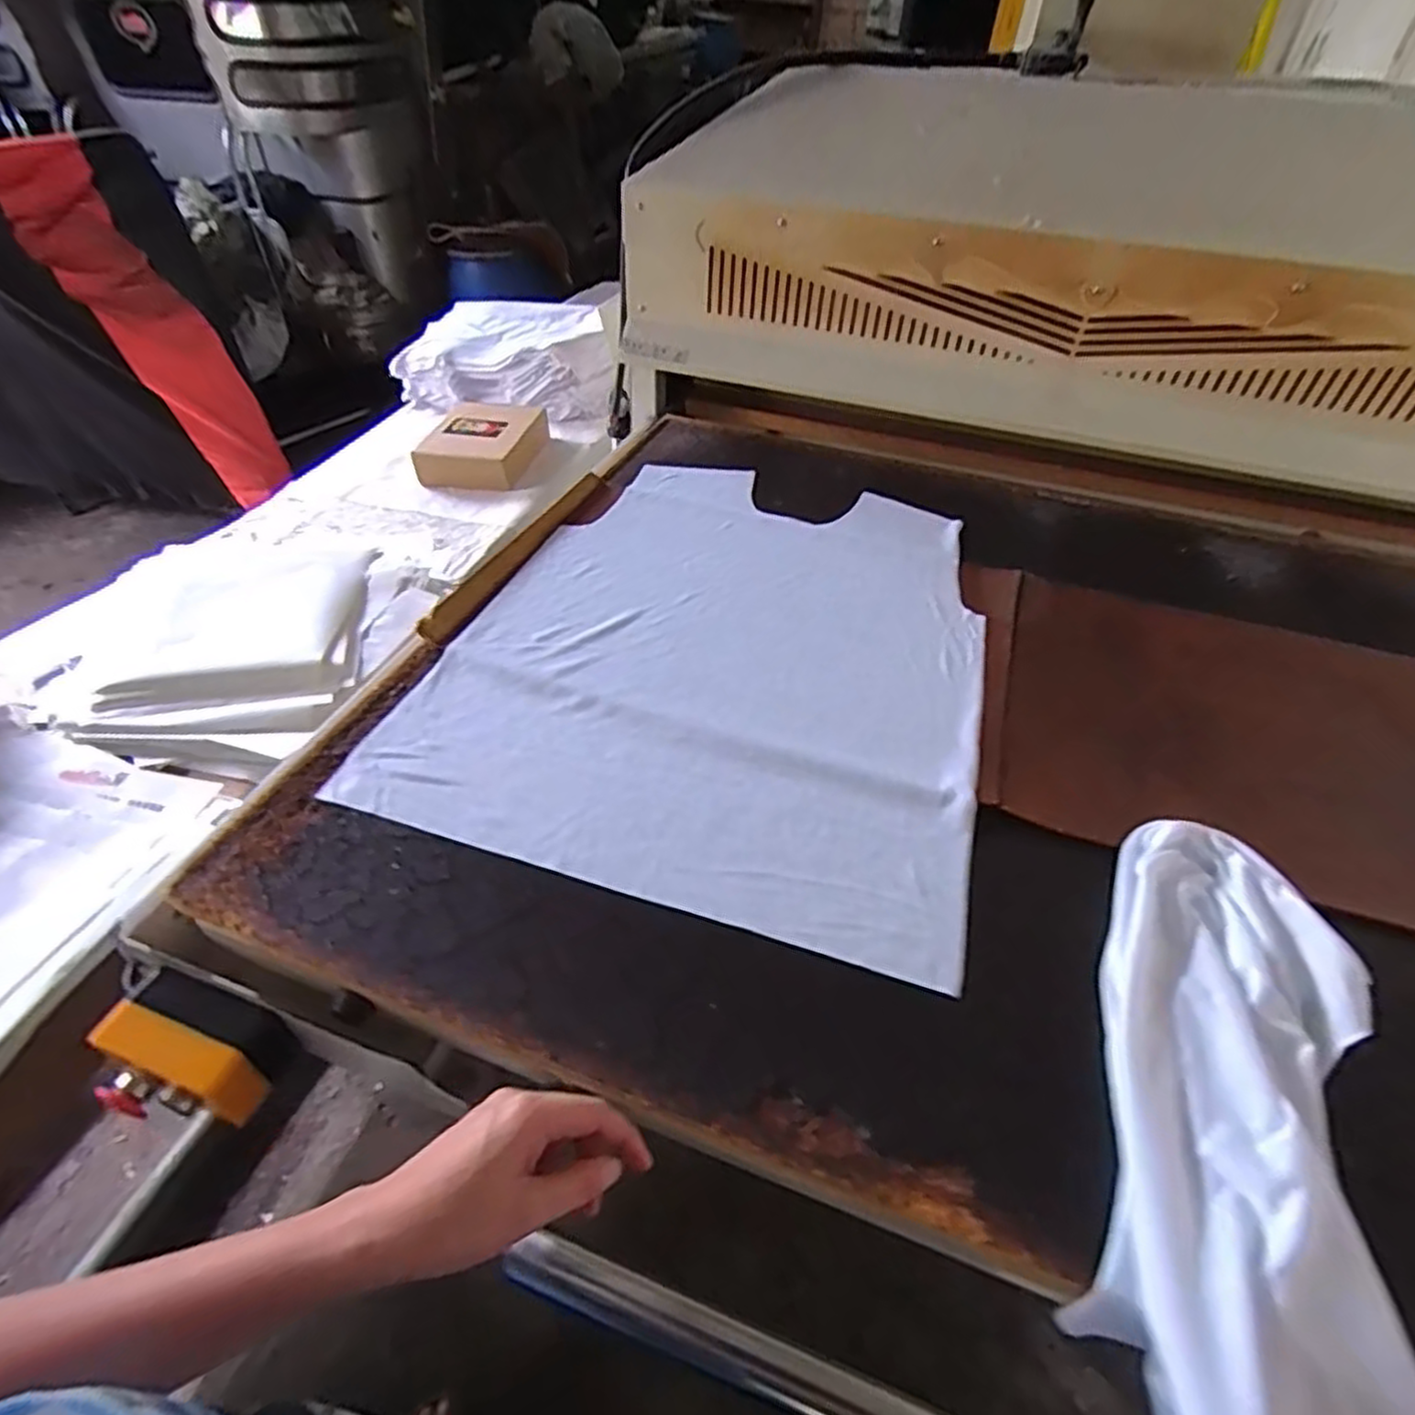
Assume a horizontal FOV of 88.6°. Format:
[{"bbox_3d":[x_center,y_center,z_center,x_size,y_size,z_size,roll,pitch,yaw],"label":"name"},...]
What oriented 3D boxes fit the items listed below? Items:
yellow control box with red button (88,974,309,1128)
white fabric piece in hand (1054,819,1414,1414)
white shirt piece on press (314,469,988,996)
[{"bbox_3d":[-0.388,0.261,0.546,0.131,0.052,0.091,15,46,11],"label":"yellow control box with red button"},{"bbox_3d":[0.346,0.272,0.474,0.164,0.045,0.461,18,48,14],"label":"white fabric piece in hand"},{"bbox_3d":[0.027,-0.086,0.826,0.545,0.007,0.691,14,46,11],"label":"white shirt piece on press"}]

